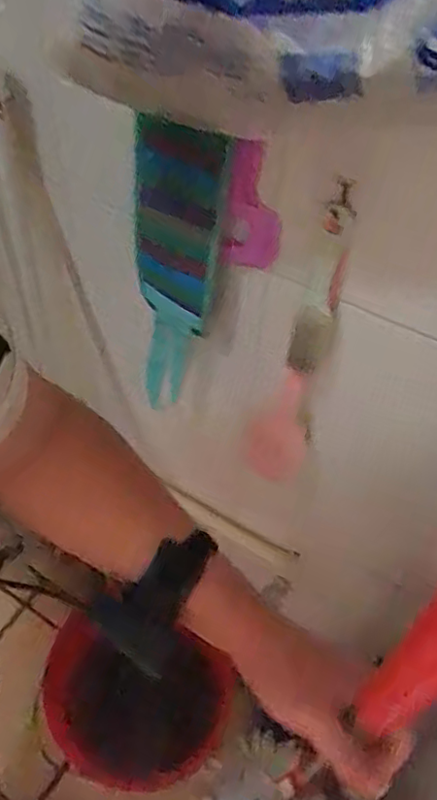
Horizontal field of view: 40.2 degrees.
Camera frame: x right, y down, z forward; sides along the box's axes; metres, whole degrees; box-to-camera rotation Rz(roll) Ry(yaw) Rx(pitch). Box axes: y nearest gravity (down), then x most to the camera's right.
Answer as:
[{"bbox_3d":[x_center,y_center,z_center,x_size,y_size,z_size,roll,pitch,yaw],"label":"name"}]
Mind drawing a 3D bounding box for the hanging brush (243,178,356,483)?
[{"bbox_3d":[0.079,-0.044,0.628,0.071,0.409,0.024,25,52,17],"label":"hanging brush"}]

